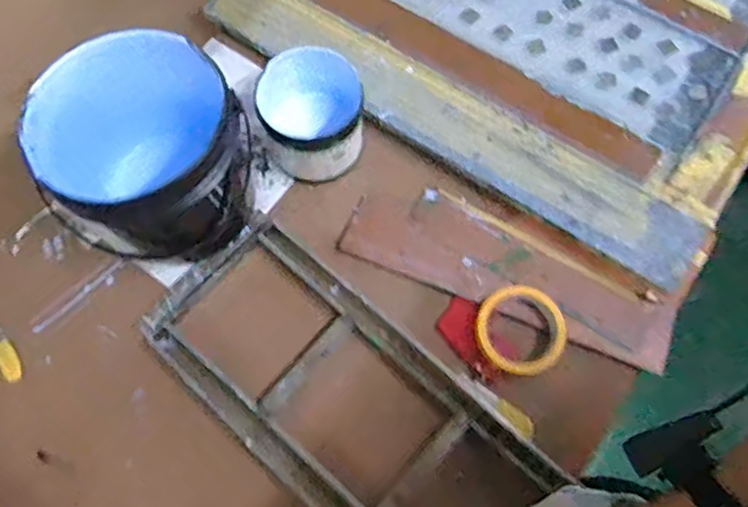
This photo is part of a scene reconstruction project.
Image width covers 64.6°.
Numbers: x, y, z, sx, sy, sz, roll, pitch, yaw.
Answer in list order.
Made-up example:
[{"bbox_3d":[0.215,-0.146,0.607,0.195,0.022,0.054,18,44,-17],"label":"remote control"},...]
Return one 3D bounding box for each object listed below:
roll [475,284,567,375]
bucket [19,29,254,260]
[{"bbox_3d":[0.163,0.086,0.662,0.097,0.020,0.097,-1,70,2],"label":"roll"},{"bbox_3d":[-0.233,-0.102,0.653,0.195,0.185,0.189,-1,68,2],"label":"bucket"}]

